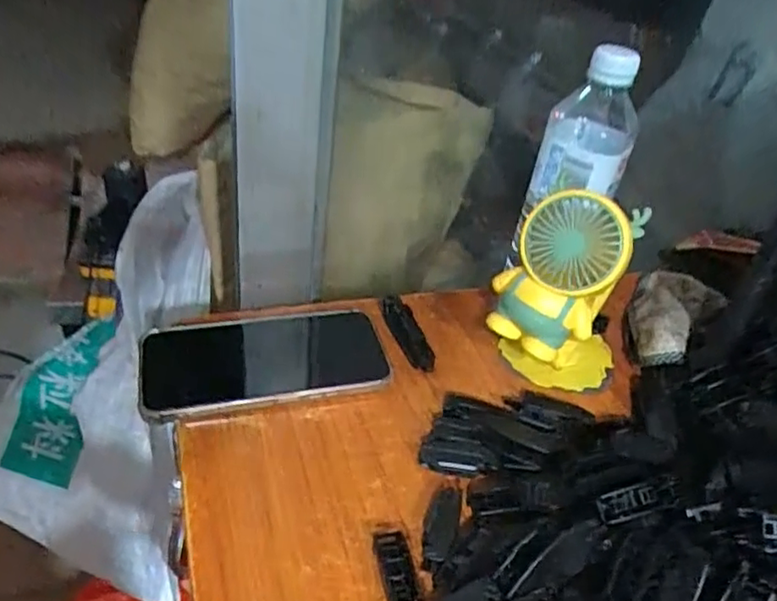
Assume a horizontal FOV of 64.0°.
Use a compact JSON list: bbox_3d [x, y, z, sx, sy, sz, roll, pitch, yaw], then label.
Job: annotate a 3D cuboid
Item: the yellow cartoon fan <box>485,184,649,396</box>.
[{"bbox_3d":[0.125,-0.008,0.431,0.074,0.142,0.106,32,43,27],"label":"yellow cartoon fan"}]

